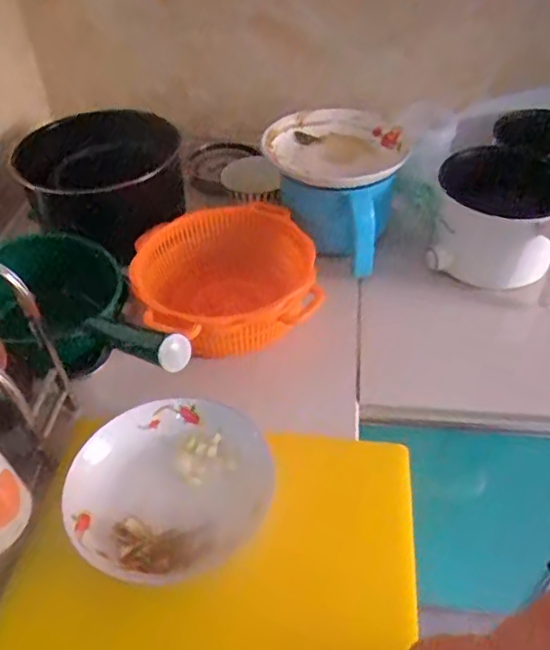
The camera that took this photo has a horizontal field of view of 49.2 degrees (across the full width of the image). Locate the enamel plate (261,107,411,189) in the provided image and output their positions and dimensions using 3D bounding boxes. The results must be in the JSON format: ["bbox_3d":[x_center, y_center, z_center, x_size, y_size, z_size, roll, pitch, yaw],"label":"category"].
[{"bbox_3d":[0.091,-0.252,0.836,0.186,0.040,0.177,-1,45,1],"label":"enamel plate"}]

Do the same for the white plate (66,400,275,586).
[{"bbox_3d":[-0.097,0.153,0.573,0.182,0.039,0.183,-1,45,1],"label":"white plate"}]

